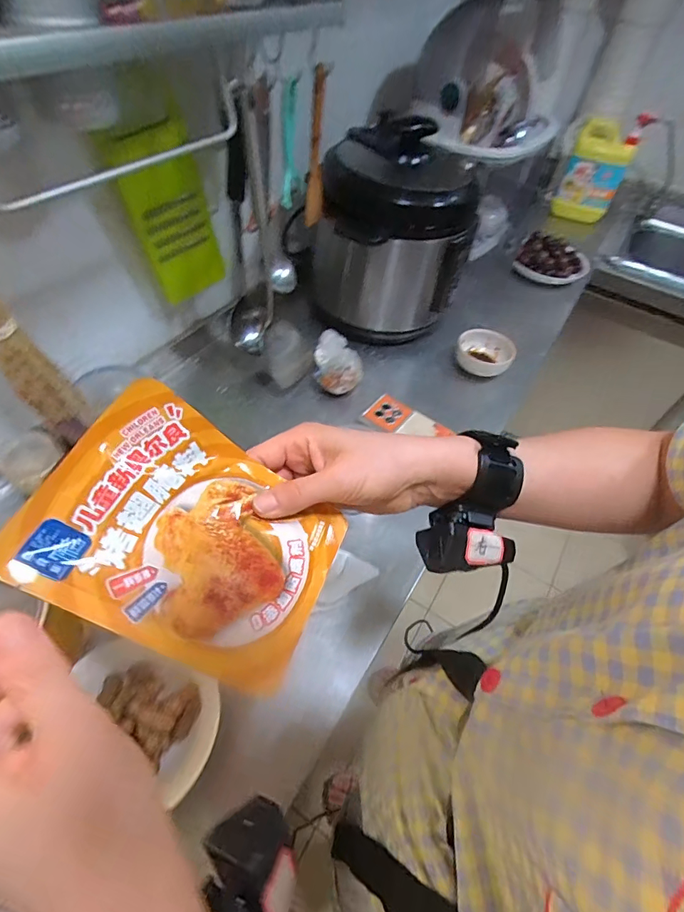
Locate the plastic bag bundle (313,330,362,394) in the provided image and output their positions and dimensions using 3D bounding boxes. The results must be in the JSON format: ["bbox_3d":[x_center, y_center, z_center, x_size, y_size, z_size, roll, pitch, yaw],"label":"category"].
[{"bbox_3d":[-0.005,-0.146,0.689,0.076,0.082,0.069,-3,53,-7],"label":"plastic bag bundle"}]

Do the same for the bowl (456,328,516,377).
[{"bbox_3d":[0.254,-0.178,0.786,0.094,0.053,0.086,2,52,-3],"label":"bowl"}]

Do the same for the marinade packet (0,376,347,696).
[{"bbox_3d":[-0.073,0.043,0.229,0.148,0.017,0.108,35,62,-18],"label":"marinade packet"}]

